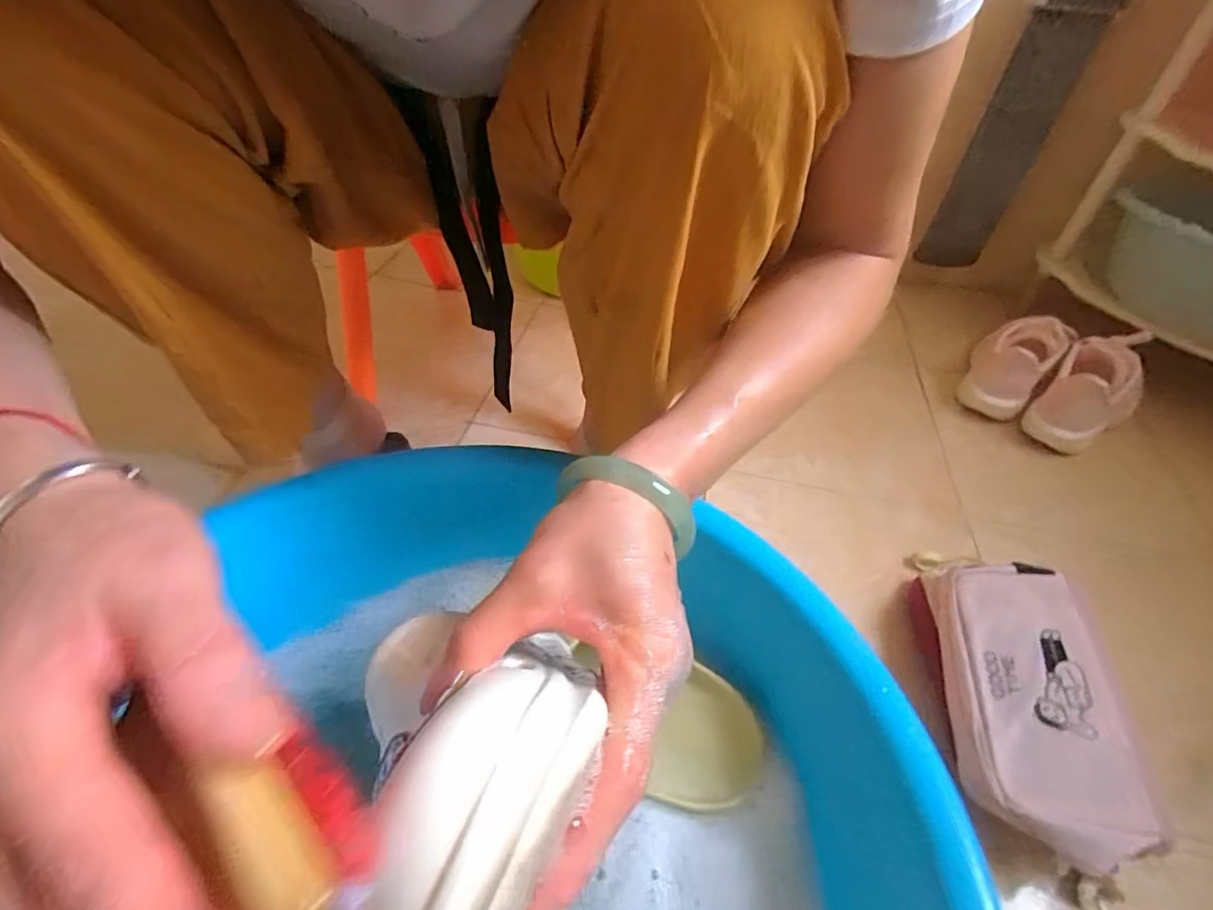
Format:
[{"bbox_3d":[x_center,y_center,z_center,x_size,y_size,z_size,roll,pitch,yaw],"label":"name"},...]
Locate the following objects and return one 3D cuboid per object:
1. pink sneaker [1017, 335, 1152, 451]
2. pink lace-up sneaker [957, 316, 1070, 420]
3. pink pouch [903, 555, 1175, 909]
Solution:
[{"bbox_3d":[0.626,-0.080,0.718,0.093,0.106,0.130,37,52,28],"label":"pink sneaker"},{"bbox_3d":[0.551,-0.126,0.761,0.121,0.100,0.093,-32,56,-32],"label":"pink lace-up sneaker"},{"bbox_3d":[0.334,0.185,0.460,0.111,0.082,0.273,13,45,7],"label":"pink pouch"}]

